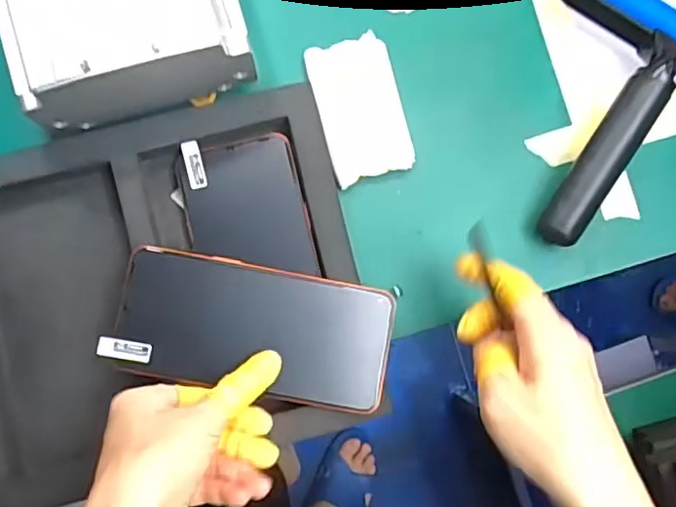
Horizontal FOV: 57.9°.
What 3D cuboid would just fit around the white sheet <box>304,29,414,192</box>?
[{"bbox_3d":[0.016,-0.099,0.416,0.056,0.006,0.094,-15,89,-5],"label":"white sheet"}]

